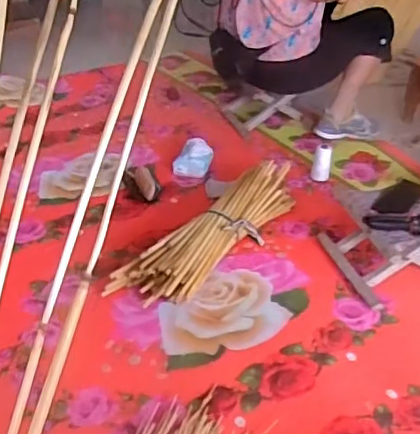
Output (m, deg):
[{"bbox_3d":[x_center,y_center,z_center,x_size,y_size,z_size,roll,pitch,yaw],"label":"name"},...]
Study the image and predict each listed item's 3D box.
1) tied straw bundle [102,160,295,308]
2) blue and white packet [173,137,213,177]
[{"bbox_3d":[0.013,0.028,1.463,0.171,0.114,0.595,24,40,29],"label":"tied straw bundle"},{"bbox_3d":[-0.050,-0.194,1.839,0.110,0.044,0.175,8,35,9],"label":"blue and white packet"}]

